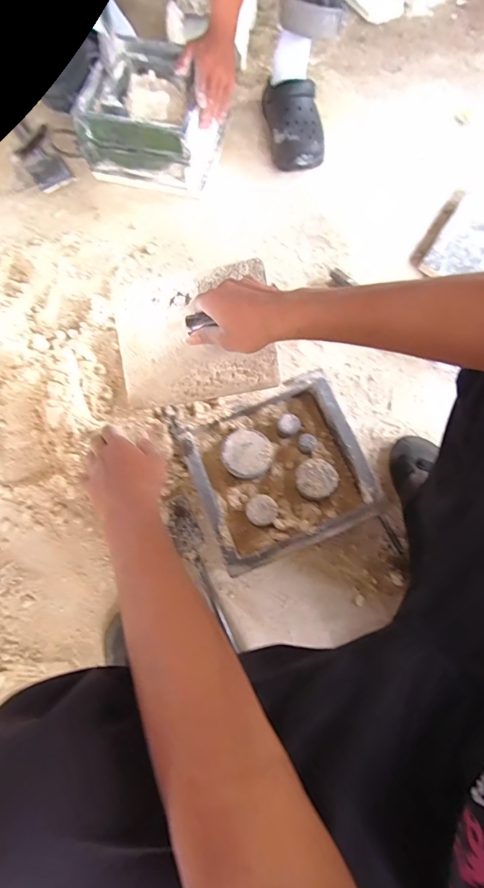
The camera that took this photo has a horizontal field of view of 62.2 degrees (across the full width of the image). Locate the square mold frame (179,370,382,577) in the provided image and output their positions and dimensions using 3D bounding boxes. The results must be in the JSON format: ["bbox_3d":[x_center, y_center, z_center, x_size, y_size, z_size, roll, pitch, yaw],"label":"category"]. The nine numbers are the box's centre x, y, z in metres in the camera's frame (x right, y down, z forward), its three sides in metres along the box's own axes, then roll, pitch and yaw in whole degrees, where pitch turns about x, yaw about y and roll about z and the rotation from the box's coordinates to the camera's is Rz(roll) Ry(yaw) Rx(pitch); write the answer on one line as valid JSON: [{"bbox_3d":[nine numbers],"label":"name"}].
[{"bbox_3d":[0.055,0.040,0.605,0.239,0.047,0.222,-22,73,-7],"label":"square mold frame"}]

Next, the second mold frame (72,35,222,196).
[{"bbox_3d":[-0.174,-0.657,0.813,0.245,0.142,0.218,14,77,2],"label":"second mold frame"}]

